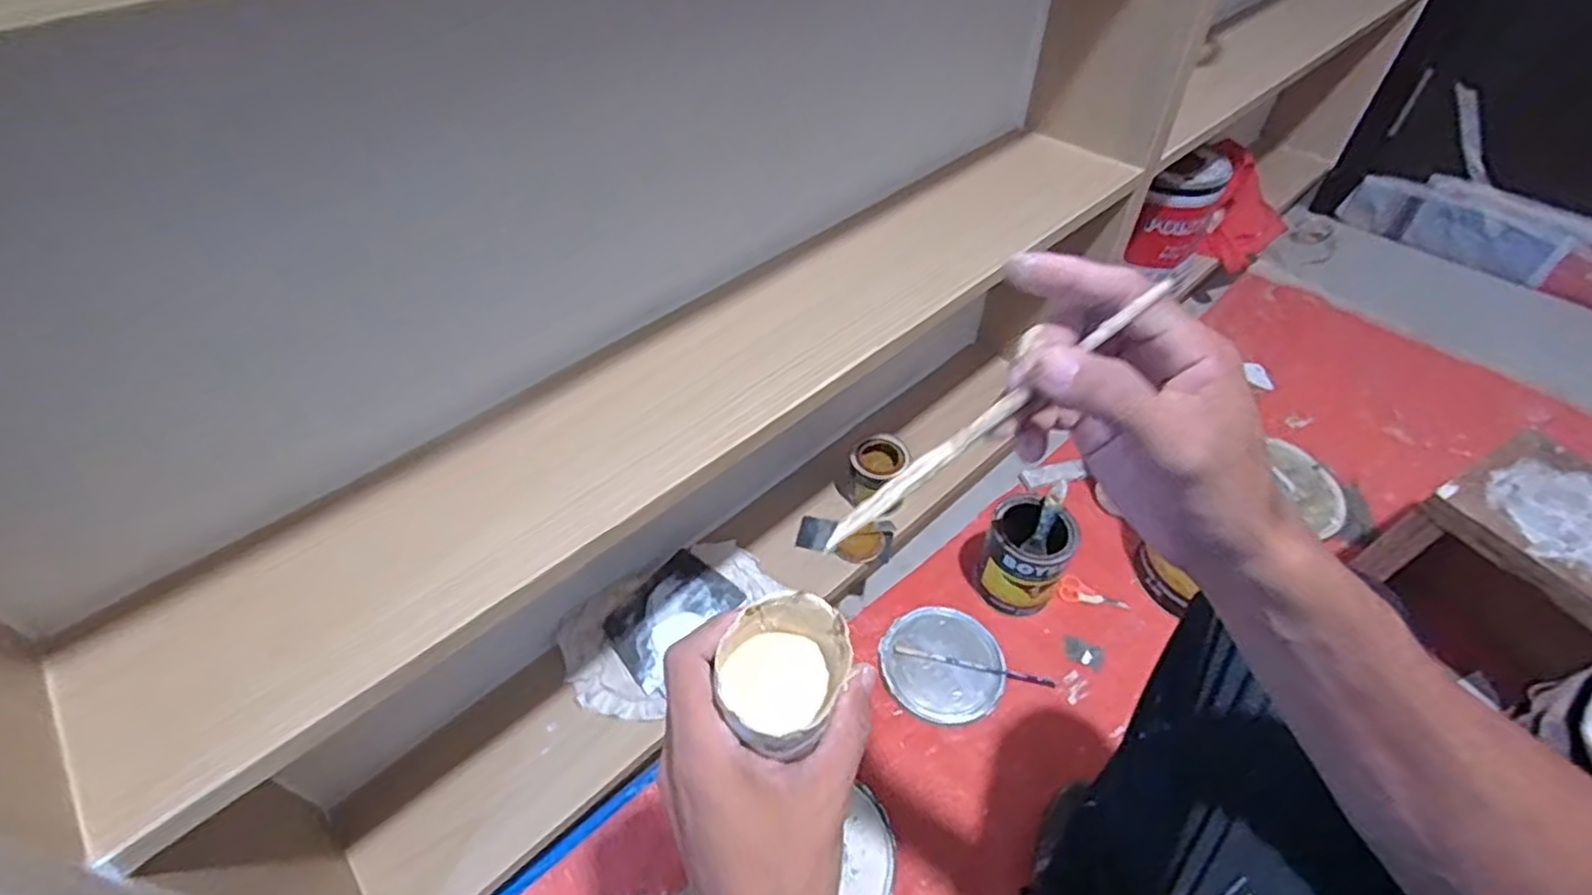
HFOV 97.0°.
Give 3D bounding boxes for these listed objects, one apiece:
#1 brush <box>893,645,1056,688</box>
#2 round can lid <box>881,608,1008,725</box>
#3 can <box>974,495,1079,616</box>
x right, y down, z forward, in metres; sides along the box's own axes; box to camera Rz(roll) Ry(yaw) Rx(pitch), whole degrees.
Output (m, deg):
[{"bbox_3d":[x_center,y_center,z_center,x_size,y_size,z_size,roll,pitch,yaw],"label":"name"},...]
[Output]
[{"bbox_3d":[0.219,0.271,0.871,0.194,0.008,0.013,10,49,9],"label":"brush"},{"bbox_3d":[0.183,0.264,0.872,0.146,0.007,0.143,0,48,0],"label":"round can lid"},{"bbox_3d":[0.285,0.141,0.896,0.096,0.139,0.090,0,48,0],"label":"can"}]

